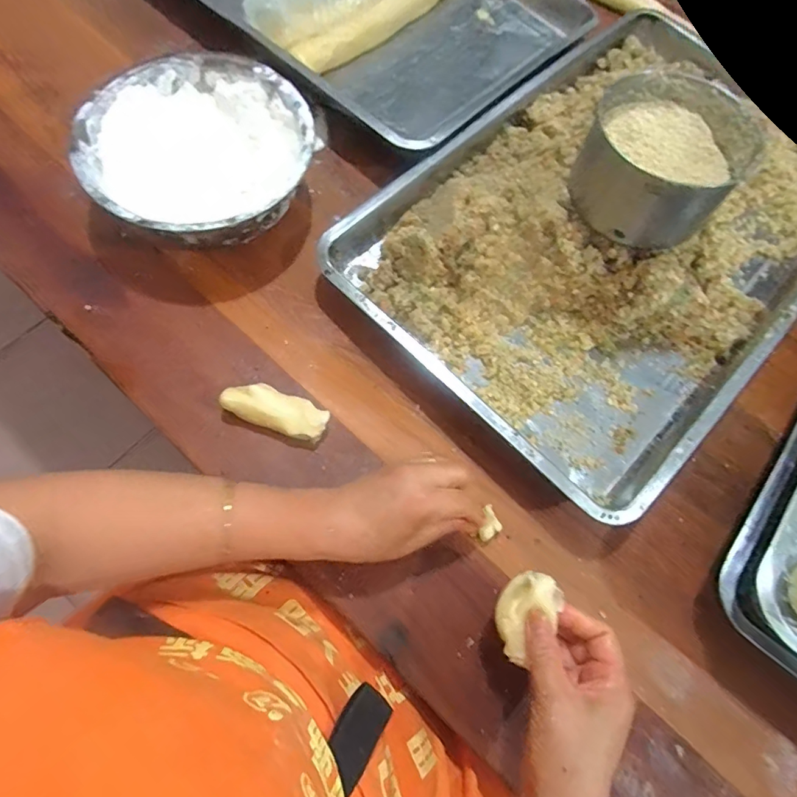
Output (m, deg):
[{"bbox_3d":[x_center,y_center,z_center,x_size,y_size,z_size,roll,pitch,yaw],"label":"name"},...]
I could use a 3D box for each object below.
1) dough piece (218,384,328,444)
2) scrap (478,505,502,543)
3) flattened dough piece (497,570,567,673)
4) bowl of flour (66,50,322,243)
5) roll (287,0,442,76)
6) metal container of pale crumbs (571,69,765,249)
[{"bbox_3d":[-0.114,0.012,0.452,0.095,0.027,0.037,20,70,2],"label":"dough piece"},{"bbox_3d":[0.084,0.113,0.435,0.018,0.009,0.033,11,72,4],"label":"scrap"},{"bbox_3d":[0.093,0.160,0.360,0.037,0.023,0.062,38,75,12],"label":"flattened dough piece"},{"bbox_3d":[-0.197,-0.245,0.499,0.213,0.082,0.216,2,70,-5],"label":"bowl of flour"},{"bbox_3d":[-0.010,-0.508,0.634,0.313,0.037,0.036,-40,78,-17],"label":"roll"},{"bbox_3d":[0.235,-0.217,0.439,0.138,0.067,0.134,2,70,-5],"label":"metal container of pale crumbs"}]

